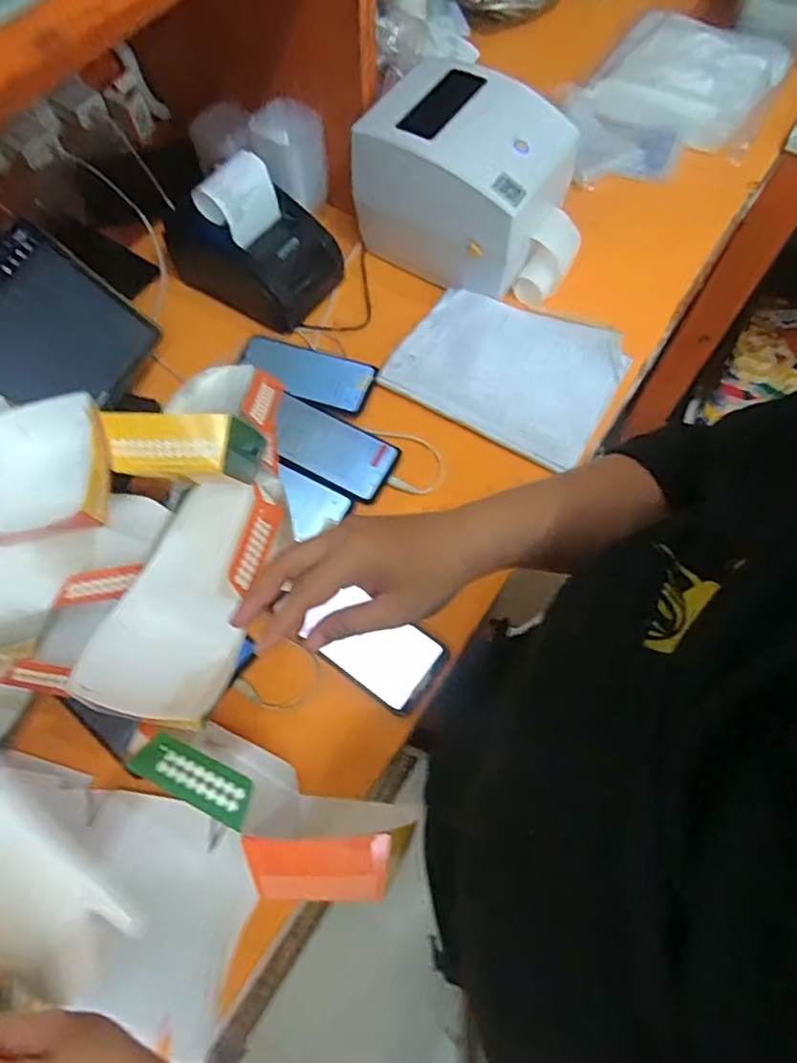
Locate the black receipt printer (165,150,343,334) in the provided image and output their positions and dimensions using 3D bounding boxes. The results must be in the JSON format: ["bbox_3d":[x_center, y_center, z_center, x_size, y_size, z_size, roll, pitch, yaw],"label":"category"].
[{"bbox_3d":[-0.180,-0.353,0.714,0.186,0.128,0.142,27,70,13],"label":"black receipt printer"}]

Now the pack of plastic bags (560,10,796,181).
[{"bbox_3d":[0.402,-0.634,0.883,0.252,0.041,0.381,36,72,16],"label":"pack of plastic bags"}]

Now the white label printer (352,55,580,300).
[{"bbox_3d":[0.081,-0.418,0.717,0.212,0.155,0.169,30,70,14],"label":"white label printer"}]

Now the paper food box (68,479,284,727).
[{"bbox_3d":[-0.188,0.058,0.549,0.107,0.054,0.224,18,71,9],"label":"paper food box"}]

